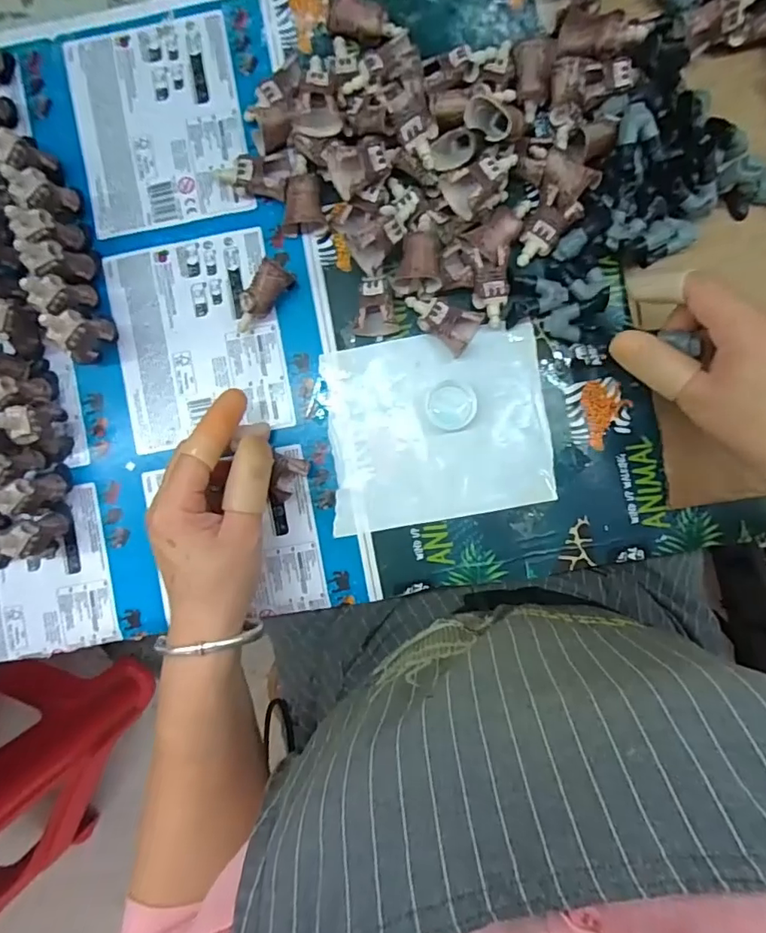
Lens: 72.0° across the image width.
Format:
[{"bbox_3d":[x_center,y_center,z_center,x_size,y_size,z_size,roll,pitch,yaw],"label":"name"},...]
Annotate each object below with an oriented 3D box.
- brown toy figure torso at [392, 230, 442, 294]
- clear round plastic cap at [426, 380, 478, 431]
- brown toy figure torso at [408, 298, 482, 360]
[{"bbox_3d":[0.023,-0.126,0.329,0.028,0.029,0.035,10,91,2],"label":"brown toy figure torso"},{"bbox_3d":[0.044,-0.040,0.341,0.031,0.004,0.031,0,91,2],"label":"clear round plastic cap"},{"bbox_3d":[0.037,-0.095,0.338,0.046,0.012,0.028,32,92,1],"label":"brown toy figure torso"}]

